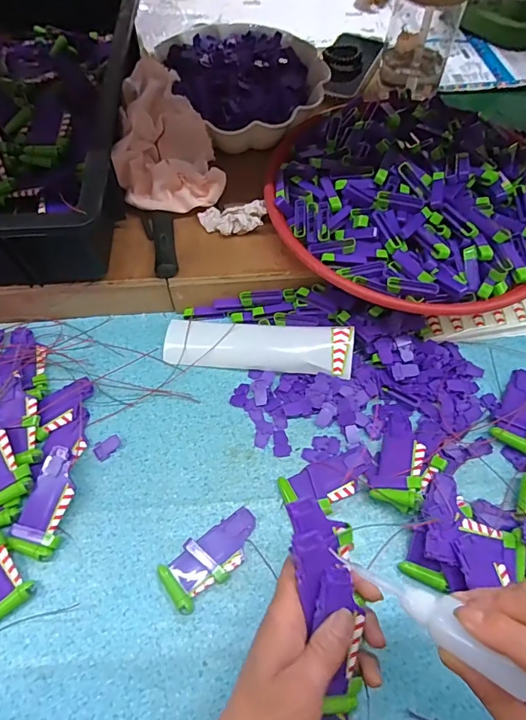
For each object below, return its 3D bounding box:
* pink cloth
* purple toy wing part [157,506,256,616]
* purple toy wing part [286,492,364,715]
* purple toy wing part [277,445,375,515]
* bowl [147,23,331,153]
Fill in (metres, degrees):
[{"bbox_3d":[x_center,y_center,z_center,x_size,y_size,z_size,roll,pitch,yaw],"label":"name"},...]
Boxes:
[{"bbox_3d":[-0.111,-0.243,0.487,0.106,0.078,0.162,-14,62,-8],"label":"pink cloth"},{"bbox_3d":[-0.042,0.166,0.376,0.090,0.011,0.042,-36,67,-18],"label":"purple toy wing part"},{"bbox_3d":[0.047,0.157,0.293,0.043,0.020,0.133,-12,88,-7],"label":"purple toy wing part"},{"bbox_3d":[0.062,0.113,0.405,0.090,0.013,0.043,-20,63,-11],"label":"purple toy wing part"},{"bbox_3d":[-0.022,-0.346,0.545,0.195,0.060,0.225,-31,66,-16],"label":"bowl"}]

